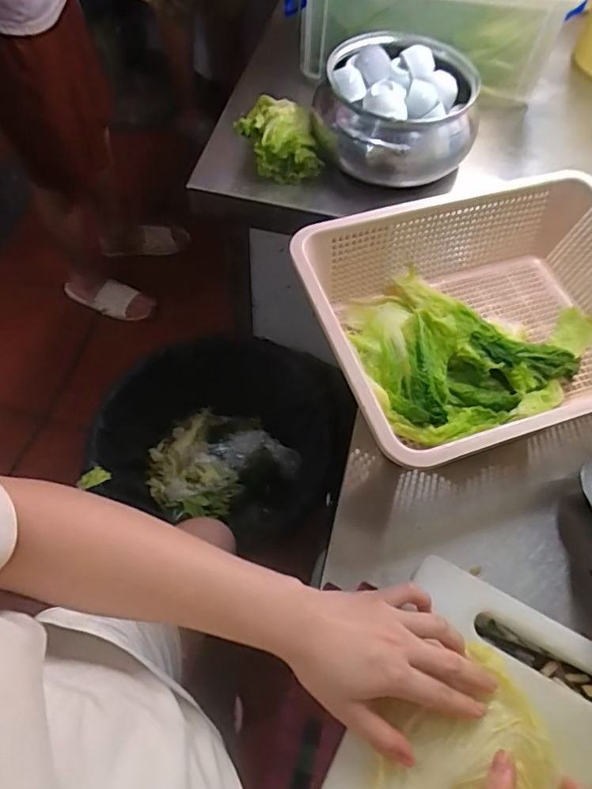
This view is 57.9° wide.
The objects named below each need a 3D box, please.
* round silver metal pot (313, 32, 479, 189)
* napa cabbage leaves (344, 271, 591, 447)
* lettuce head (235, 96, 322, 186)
[{"bbox_3d":[0.127,-0.365,0.678,0.175,0.106,0.168,2,61,-3],"label":"round silver metal pot"},{"bbox_3d":[0.177,-0.052,0.523,0.241,0.040,0.177,-15,63,-12],"label":"napa cabbage leaves"},{"bbox_3d":[-0.022,-0.339,0.702,0.085,0.059,0.126,-17,63,-13],"label":"lettuce head"}]

